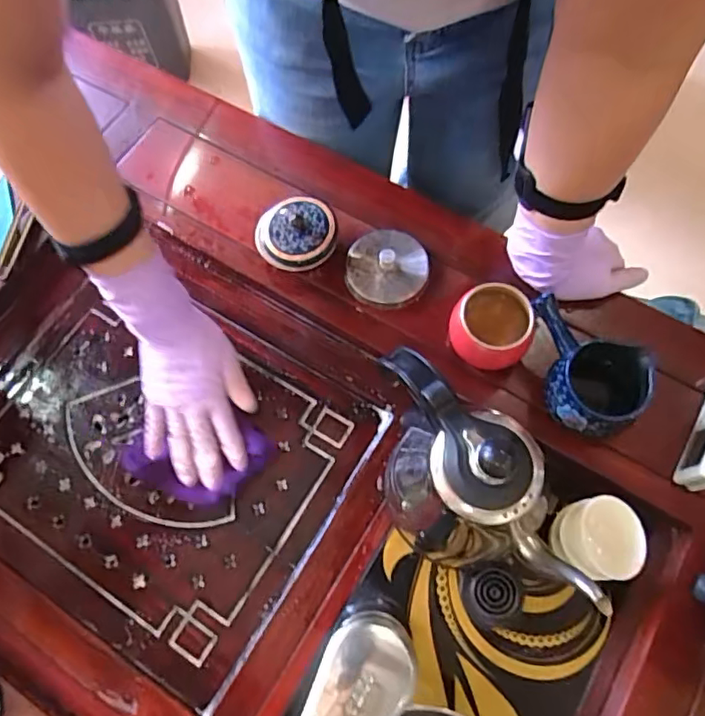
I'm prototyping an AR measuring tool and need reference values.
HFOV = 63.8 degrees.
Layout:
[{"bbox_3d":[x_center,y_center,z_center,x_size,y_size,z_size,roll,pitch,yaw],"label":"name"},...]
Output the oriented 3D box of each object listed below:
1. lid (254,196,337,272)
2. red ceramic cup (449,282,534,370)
[{"bbox_3d":[-0.056,-0.120,0.555,0.074,0.022,0.067,-25,70,-8],"label":"lid"},{"bbox_3d":[0.125,-0.027,0.518,0.067,0.063,0.067,0,69,1],"label":"red ceramic cup"}]

